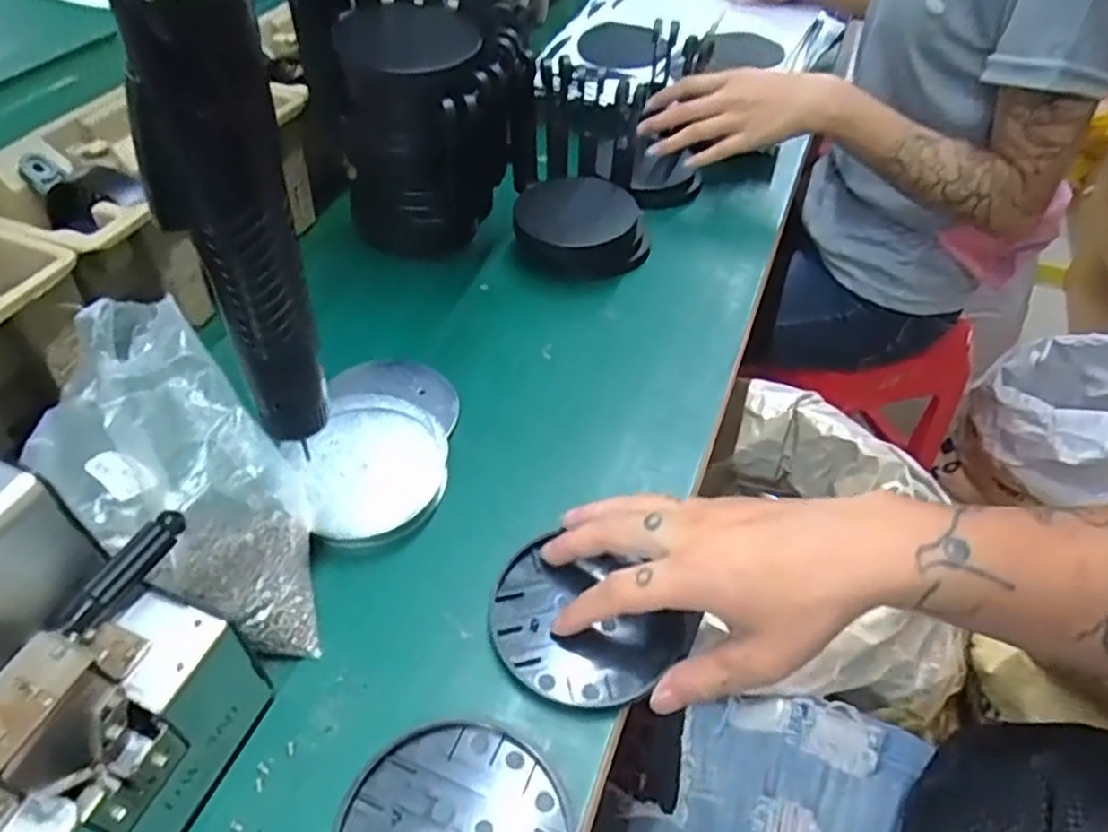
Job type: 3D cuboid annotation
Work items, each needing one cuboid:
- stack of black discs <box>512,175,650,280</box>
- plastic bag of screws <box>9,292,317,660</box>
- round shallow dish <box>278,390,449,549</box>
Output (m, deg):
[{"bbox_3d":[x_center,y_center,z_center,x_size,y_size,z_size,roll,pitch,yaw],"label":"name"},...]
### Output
[{"bbox_3d":[0.023,-0.160,0.589,0.110,0.031,0.102,4,48,0],"label":"stack of black discs"},{"bbox_3d":[-0.192,0.037,0.370,0.093,0.059,0.211,-33,85,-28],"label":"plastic bag of screws"},{"bbox_3d":[-0.113,0.029,0.430,0.093,0.023,0.103,-28,55,-25],"label":"round shallow dish"}]

